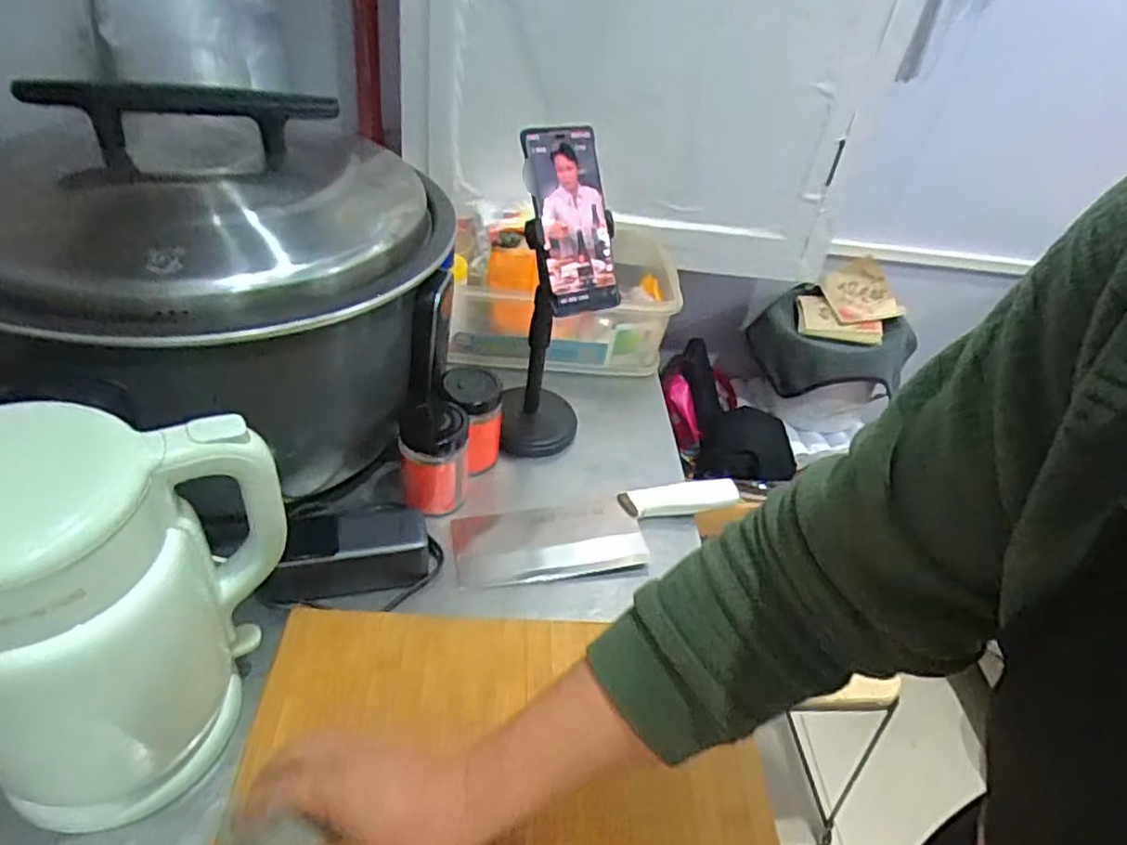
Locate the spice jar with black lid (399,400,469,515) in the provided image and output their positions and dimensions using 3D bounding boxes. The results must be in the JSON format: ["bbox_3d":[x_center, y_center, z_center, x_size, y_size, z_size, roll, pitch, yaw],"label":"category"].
[{"bbox_3d":[-0.125,0.036,0.678,0.067,0.098,0.065,1,39,-11],"label":"spice jar with black lid"}]

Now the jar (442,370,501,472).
[{"bbox_3d":[-0.096,0.002,0.733,0.056,0.110,0.052,6,39,-5],"label":"jar"}]

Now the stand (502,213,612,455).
[{"bbox_3d":[-0.016,-0.087,0.723,0.095,0.265,0.101,4,39,-7],"label":"stand"}]

